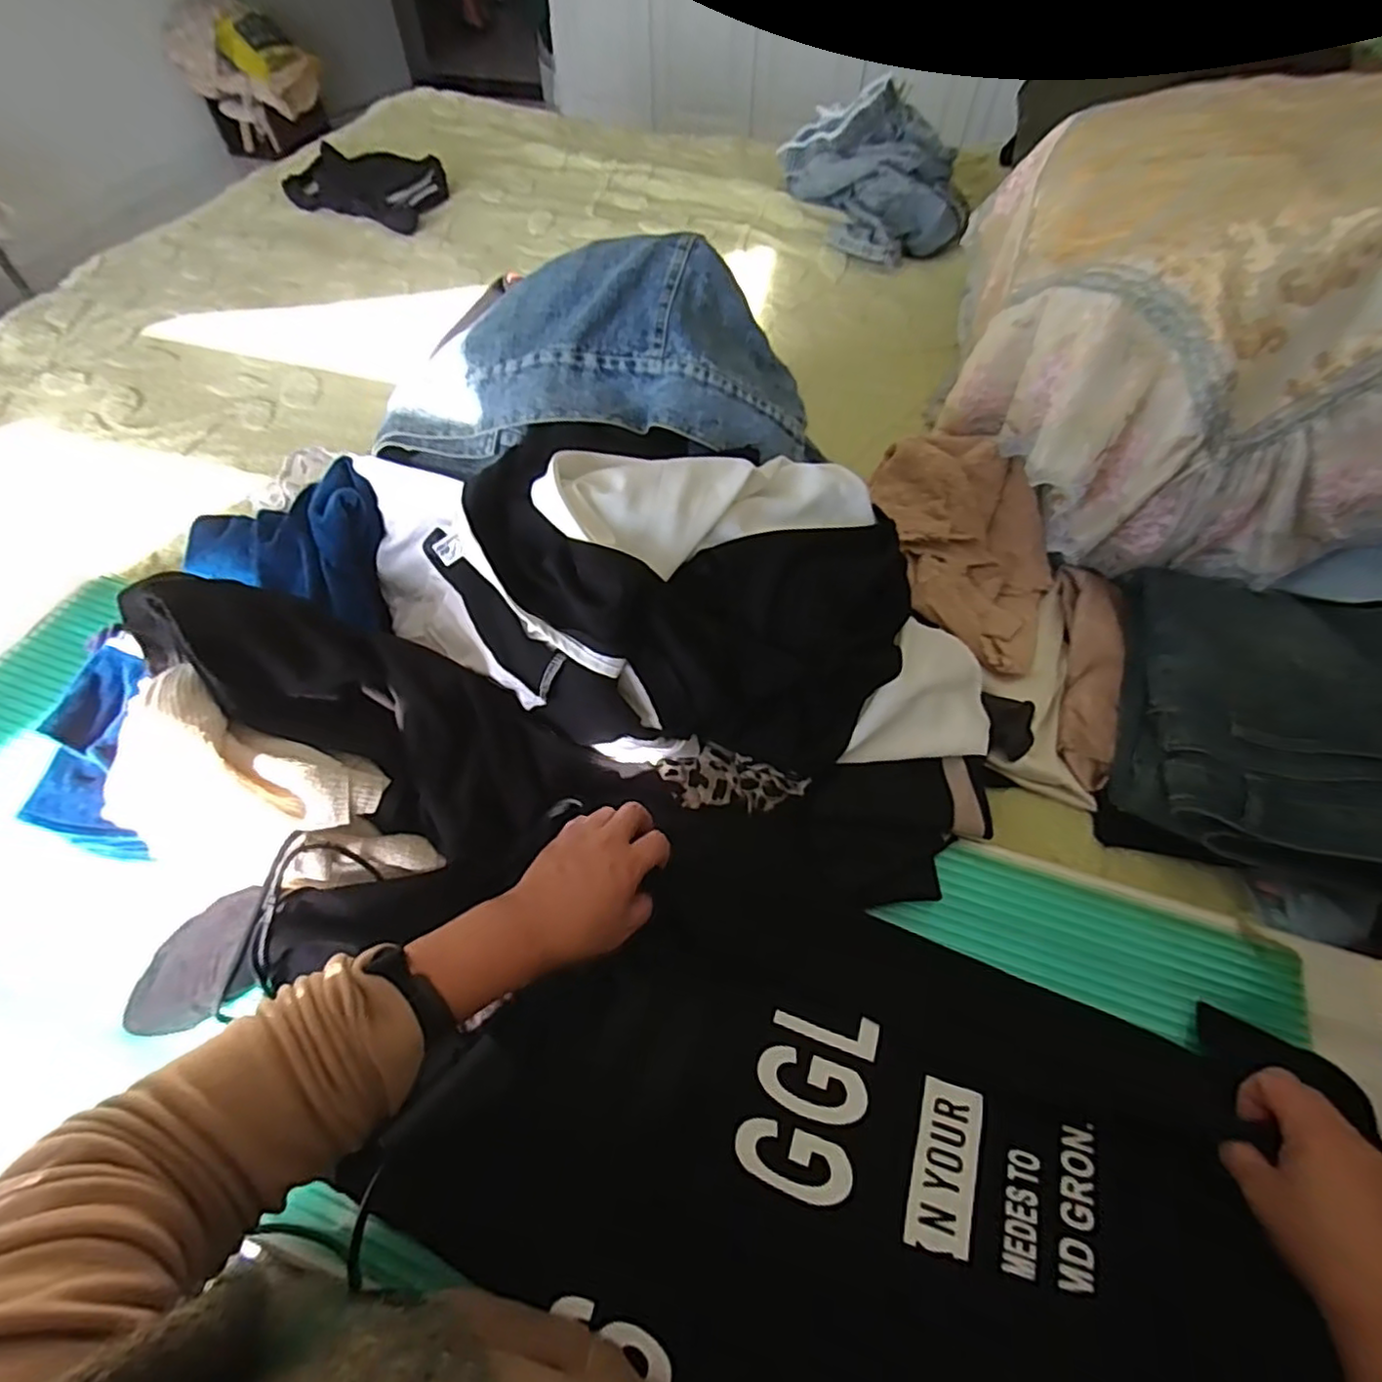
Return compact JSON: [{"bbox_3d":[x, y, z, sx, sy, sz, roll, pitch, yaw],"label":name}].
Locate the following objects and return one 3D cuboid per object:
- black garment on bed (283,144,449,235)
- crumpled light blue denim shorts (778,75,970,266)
[{"bbox_3d":[-0.695,-1.061,1.368,0.342,0.061,0.211,17,58,12],"label":"black garment on bed"},{"bbox_3d":[0.337,-0.979,1.243,0.209,0.173,0.407,-15,57,-10],"label":"crumpled light blue denim shorts"}]

